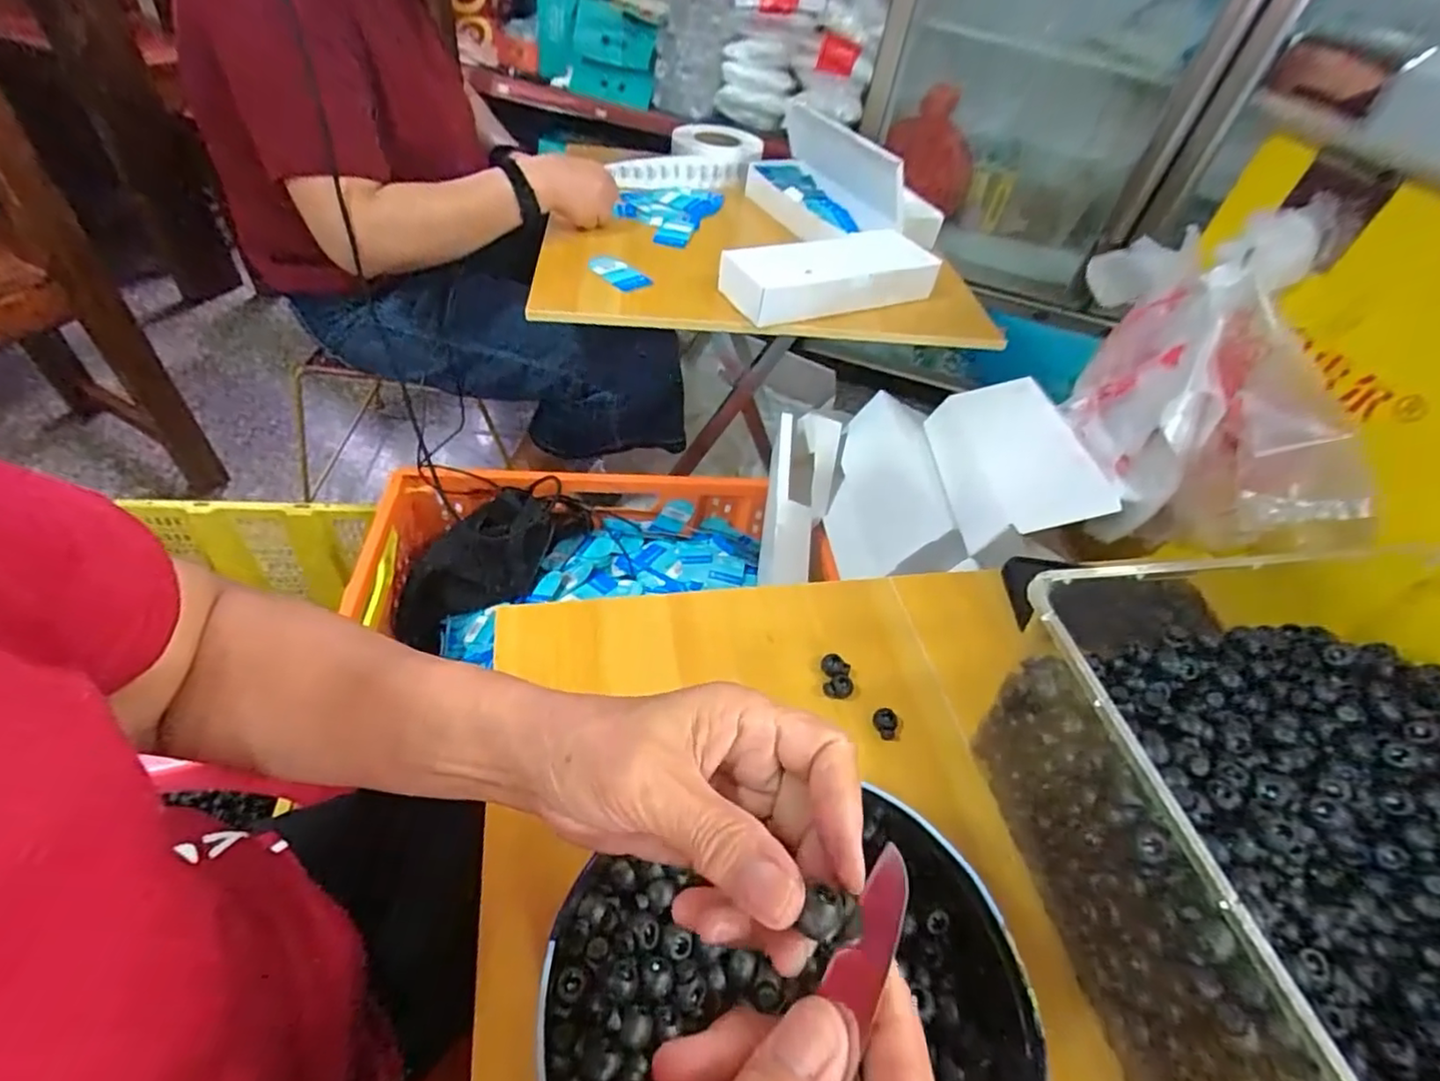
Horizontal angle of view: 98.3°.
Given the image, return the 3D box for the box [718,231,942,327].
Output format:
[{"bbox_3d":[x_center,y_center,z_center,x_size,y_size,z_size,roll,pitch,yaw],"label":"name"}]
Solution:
[{"bbox_3d":[0.142,-0.347,0.820,0.277,0.061,0.114,-18,53,-23],"label":"box"}]

